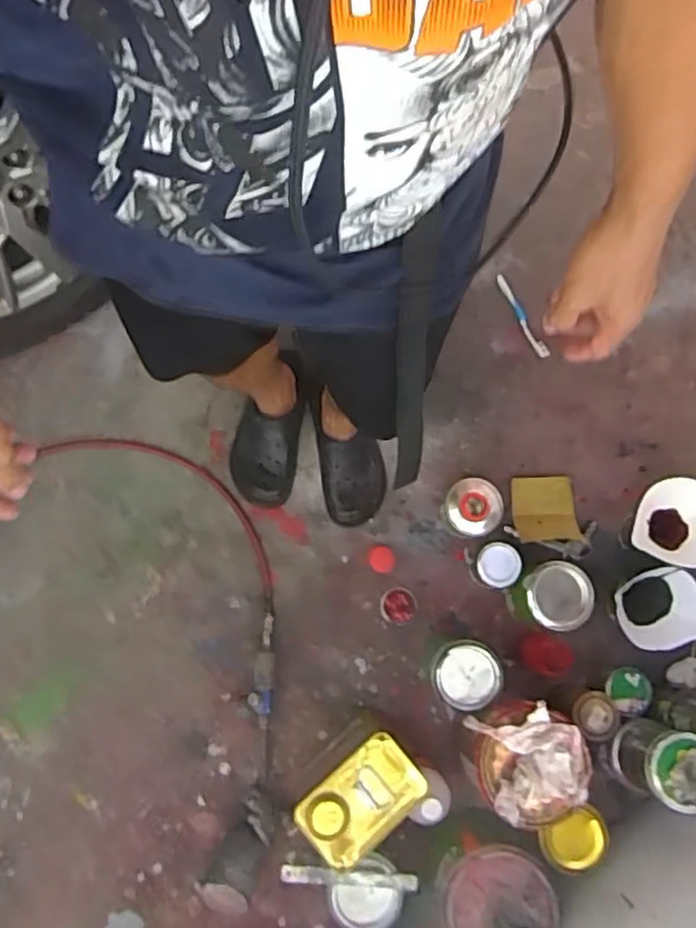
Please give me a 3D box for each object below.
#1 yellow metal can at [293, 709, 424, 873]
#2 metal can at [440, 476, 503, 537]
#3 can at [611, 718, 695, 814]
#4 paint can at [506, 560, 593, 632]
[{"bbox_3d":[0.013,0.490,1.031,0.181,0.251,0.112,-40,82,-10],"label":"yellow metal can"},{"bbox_3d":[0.224,0.080,1.211,0.099,0.069,0.099,0,77,-2],"label":"metal can"},{"bbox_3d":[0.466,0.440,0.983,0.103,0.120,0.101,0,77,-2],"label":"can"},{"bbox_3d":[0.339,0.226,1.136,0.111,0.109,0.109,0,77,-2],"label":"paint can"}]

